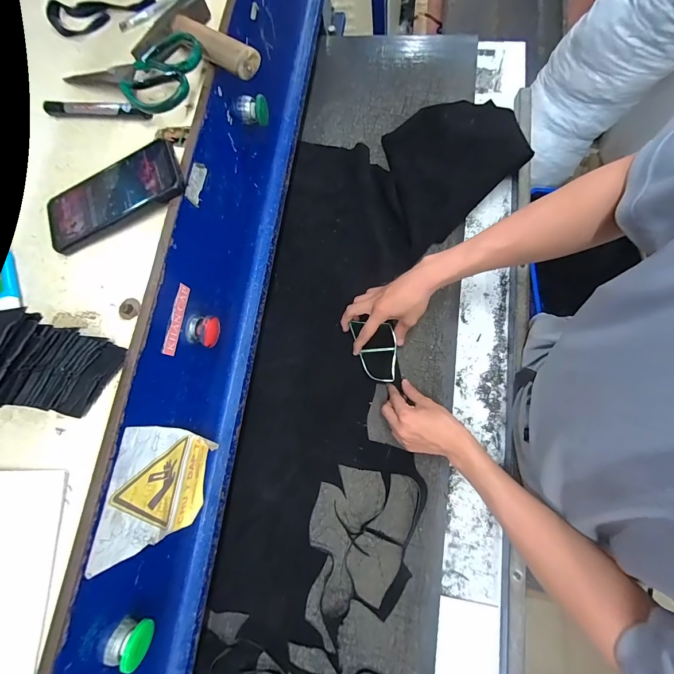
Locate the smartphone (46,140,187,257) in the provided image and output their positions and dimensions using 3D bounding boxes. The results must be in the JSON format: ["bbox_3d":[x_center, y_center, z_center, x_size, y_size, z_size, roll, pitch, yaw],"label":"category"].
[{"bbox_3d":[-0.243,-0.154,0.348,0.157,0.009,0.075,-24,76,6],"label":"smartphone"}]

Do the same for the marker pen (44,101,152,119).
[{"bbox_3d":[-0.289,-0.275,0.387,0.133,0.019,0.015,5,76,9],"label":"marker pen"}]

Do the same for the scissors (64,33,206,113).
[{"bbox_3d":[-0.251,-0.308,0.380,0.193,0.028,0.087,11,75,18],"label":"scissors"}]

